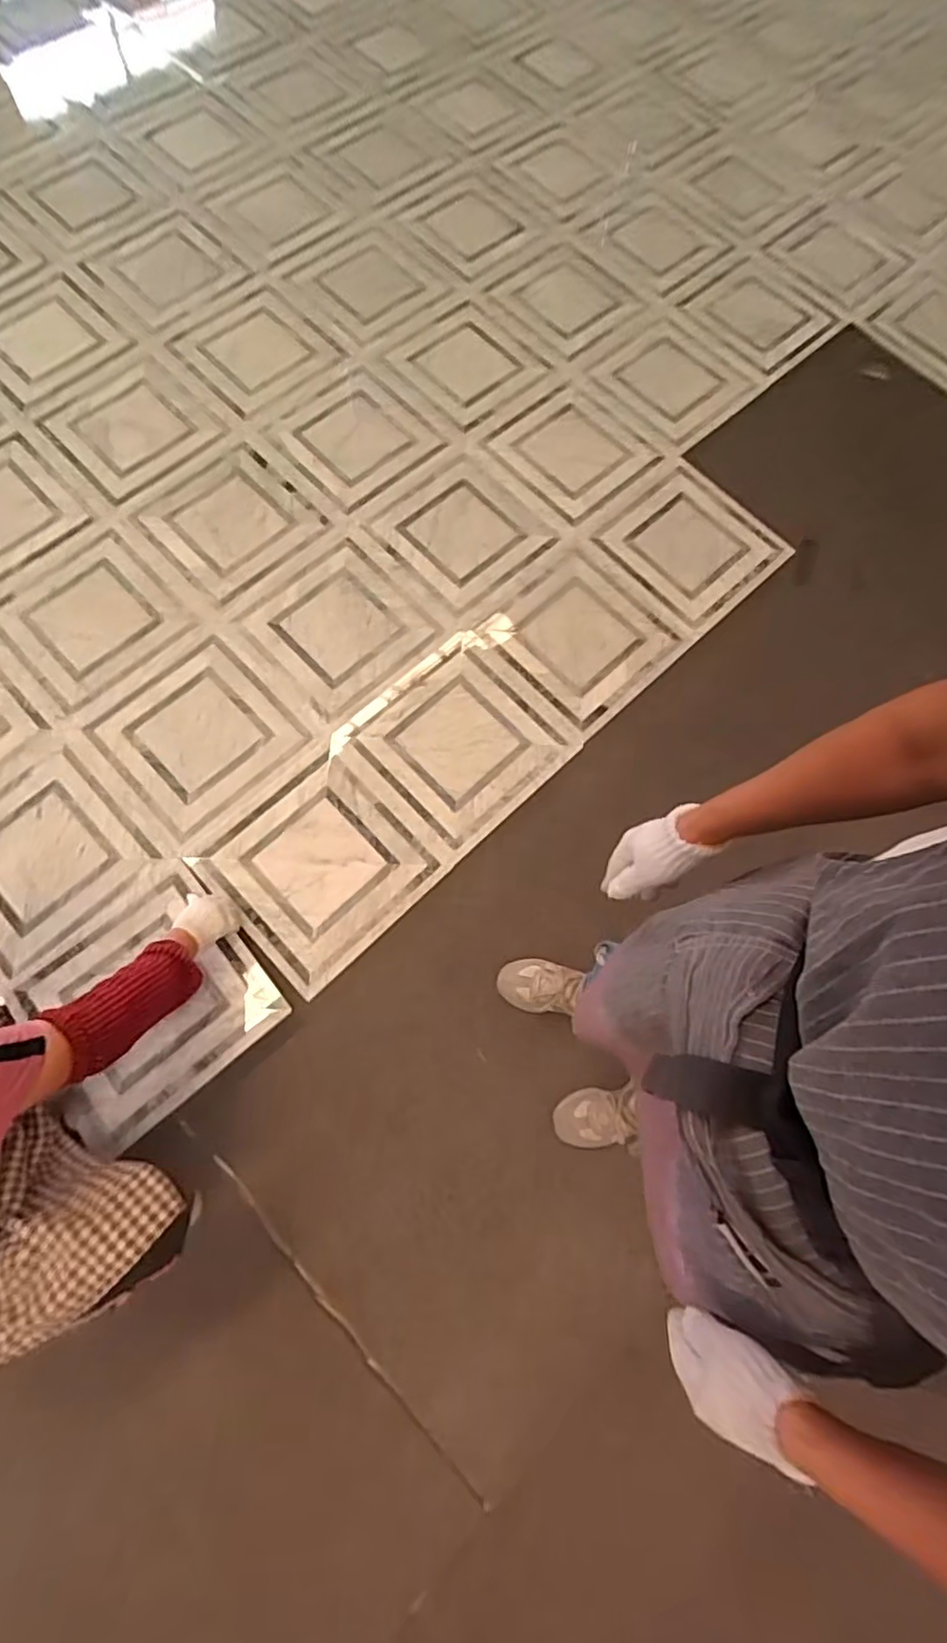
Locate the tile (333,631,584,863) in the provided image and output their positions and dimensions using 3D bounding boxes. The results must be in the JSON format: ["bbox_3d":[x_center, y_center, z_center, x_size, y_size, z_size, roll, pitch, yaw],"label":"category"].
[{"bbox_3d":[-0.037,-0.179,1.422,0.389,0.016,0.380,-43,81,-13],"label":"tile"}]

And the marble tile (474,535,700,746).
[{"bbox_3d":[0.251,-0.439,1.524,0.377,0.026,0.372,-43,78,-12],"label":"marble tile"}]

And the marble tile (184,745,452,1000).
[{"bbox_3d":[-0.312,0.088,1.342,0.385,0.021,0.364,-43,81,-13],"label":"marble tile"}]

